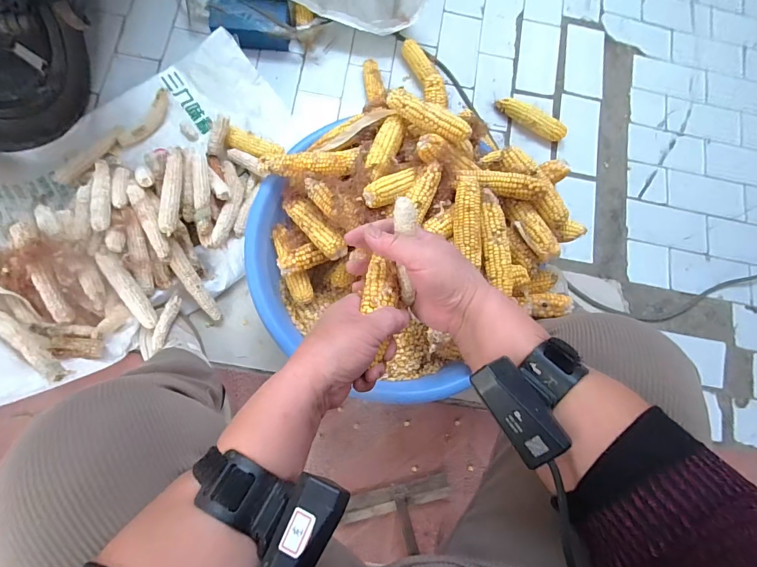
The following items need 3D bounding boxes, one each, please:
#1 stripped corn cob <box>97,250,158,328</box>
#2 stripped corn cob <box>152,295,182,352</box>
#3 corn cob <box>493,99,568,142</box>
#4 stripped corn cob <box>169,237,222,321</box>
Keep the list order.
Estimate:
[{"bbox_3d":[-0.421,0.012,0.634,0.027,0.028,0.144,-28,109,-8],"label":"stripped corn cob"},{"bbox_3d":[-0.378,0.069,0.669,0.022,0.019,0.101,12,67,-2],"label":"stripped corn cob"},{"bbox_3d":[0.348,-0.377,0.865,0.169,0.041,0.040,32,78,0],"label":"corn cob"},{"bbox_3d":[-0.341,-0.002,0.694,0.029,0.030,0.161,-27,106,-7],"label":"stripped corn cob"}]

